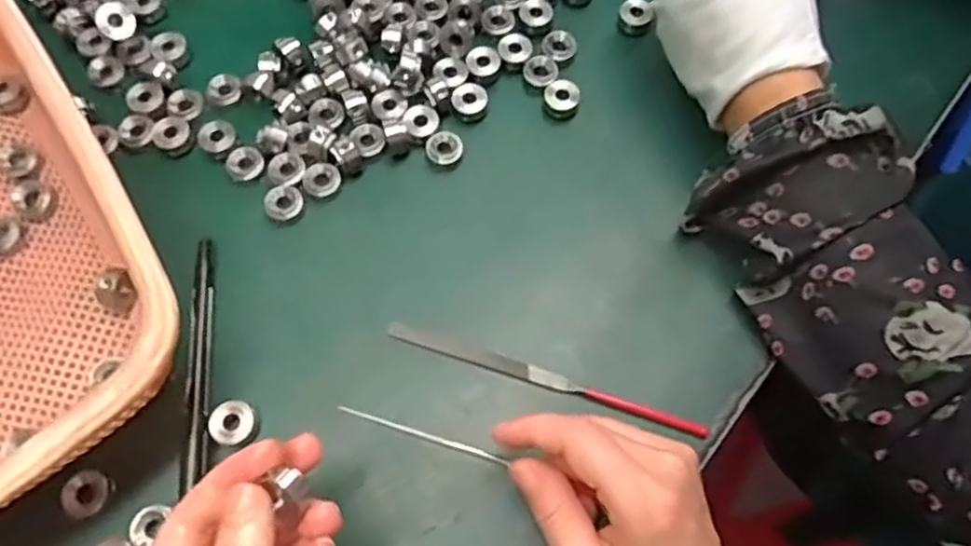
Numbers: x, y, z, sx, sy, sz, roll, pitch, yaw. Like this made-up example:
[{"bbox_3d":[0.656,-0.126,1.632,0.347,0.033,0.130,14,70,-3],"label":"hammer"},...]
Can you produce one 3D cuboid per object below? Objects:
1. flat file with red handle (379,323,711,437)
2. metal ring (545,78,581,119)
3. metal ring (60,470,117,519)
[{"bbox_3d":[0.028,0.050,0.330,0.154,0.006,0.008,19,68,6],"label":"flat file with red handle"},{"bbox_3d":[0.042,-0.096,0.385,0.019,0.009,0.021,12,68,4],"label":"metal ring"},{"bbox_3d":[-0.176,0.097,0.307,0.019,0.010,0.020,29,76,-14],"label":"metal ring"}]

